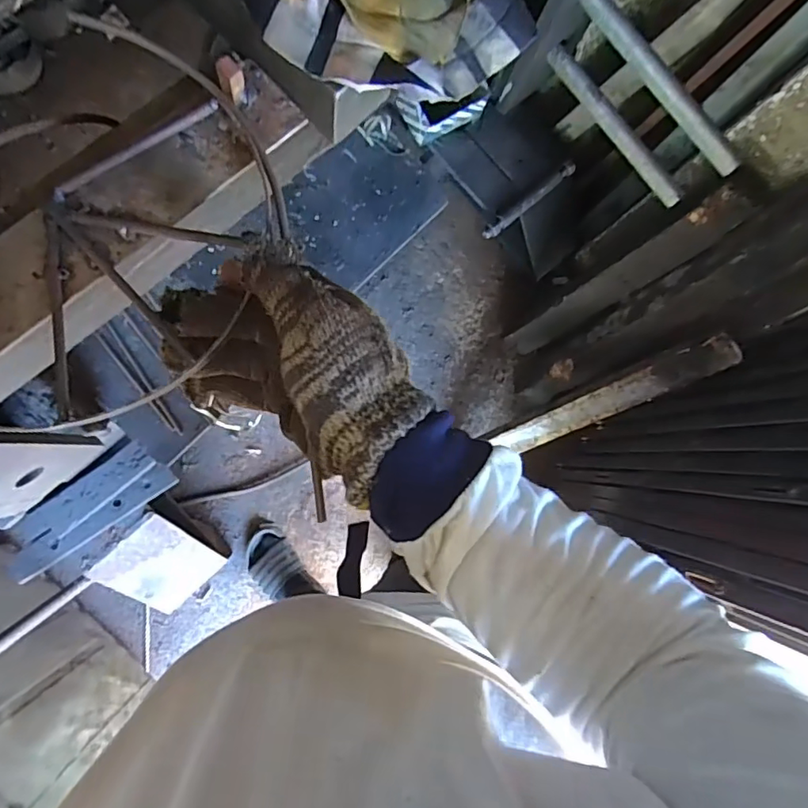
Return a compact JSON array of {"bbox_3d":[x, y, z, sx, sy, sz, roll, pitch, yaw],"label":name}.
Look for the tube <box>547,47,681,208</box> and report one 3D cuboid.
[{"bbox_3d":[0.281,-0.368,0.738,0.020,0.023,0.253,-40,91,-8],"label":"tube"}]

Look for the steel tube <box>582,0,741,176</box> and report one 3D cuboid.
[{"bbox_3d":[0.292,-0.367,0.629,0.024,0.025,0.257,-40,91,-8],"label":"steel tube"}]

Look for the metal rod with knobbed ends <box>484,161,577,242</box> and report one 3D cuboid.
[{"bbox_3d":[0.216,-0.349,0.951,0.196,0.025,0.023,-40,91,-8],"label":"metal rod with knobbed ends"}]

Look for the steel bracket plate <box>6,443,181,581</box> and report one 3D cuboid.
[{"bbox_3d":[-0.555,0.188,0.965,0.303,0.036,0.098,-37,91,-8],"label":"steel bracket plate"}]

